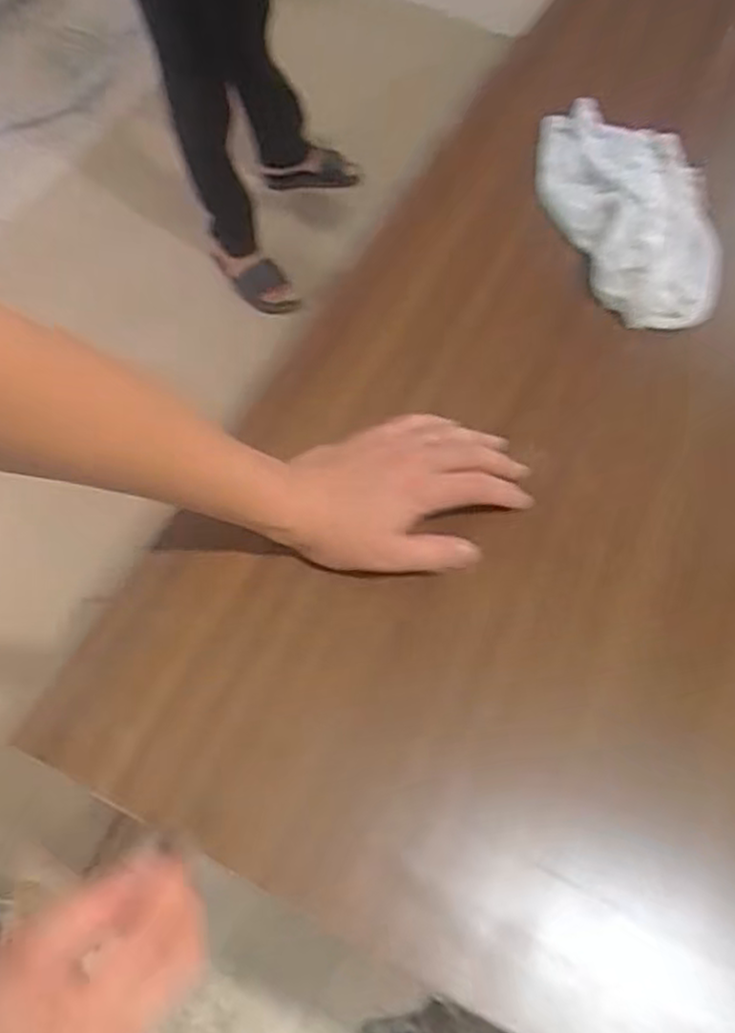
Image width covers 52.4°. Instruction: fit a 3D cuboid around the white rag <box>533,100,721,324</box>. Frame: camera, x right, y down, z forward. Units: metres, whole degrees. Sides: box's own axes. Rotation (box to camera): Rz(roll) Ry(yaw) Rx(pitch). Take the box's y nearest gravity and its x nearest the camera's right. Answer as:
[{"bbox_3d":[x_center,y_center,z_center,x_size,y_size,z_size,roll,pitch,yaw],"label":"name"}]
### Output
[{"bbox_3d":[0.238,-0.287,0.667,0.147,0.040,0.272,0,62,-4],"label":"white rag"}]

